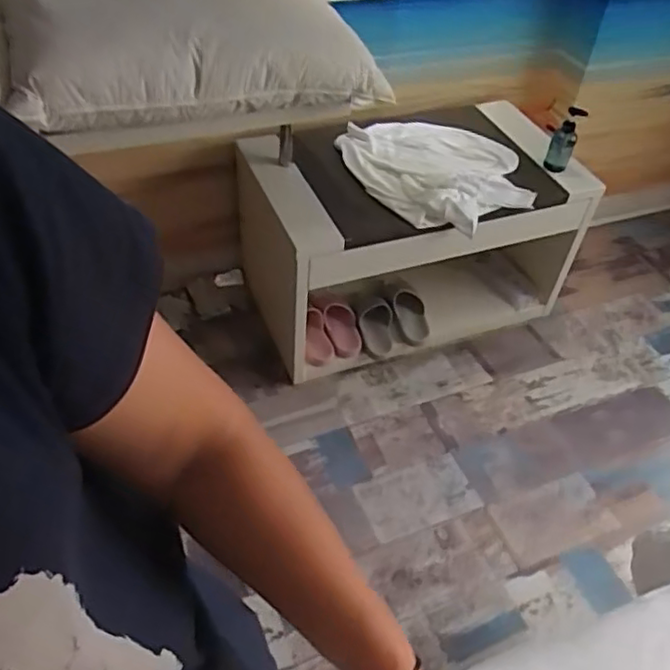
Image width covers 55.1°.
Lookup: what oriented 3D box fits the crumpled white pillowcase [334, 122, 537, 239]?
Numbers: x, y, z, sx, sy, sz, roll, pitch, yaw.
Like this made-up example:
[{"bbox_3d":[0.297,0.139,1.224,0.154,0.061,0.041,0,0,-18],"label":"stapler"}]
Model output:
[{"bbox_3d":[0.257,-0.423,1.608,0.436,0.078,0.412,-23,50,-24],"label":"crumpled white pillowcase"}]

